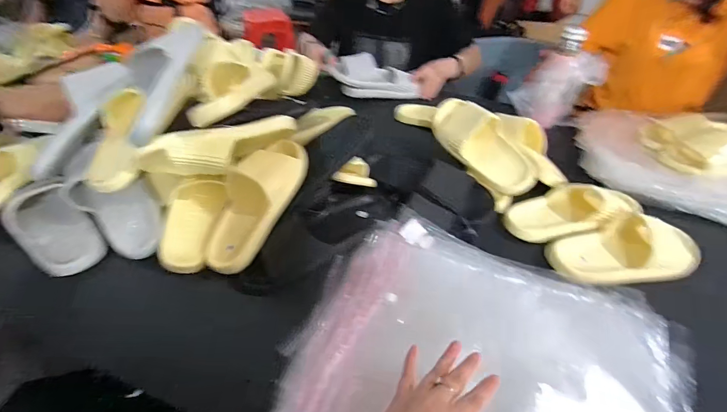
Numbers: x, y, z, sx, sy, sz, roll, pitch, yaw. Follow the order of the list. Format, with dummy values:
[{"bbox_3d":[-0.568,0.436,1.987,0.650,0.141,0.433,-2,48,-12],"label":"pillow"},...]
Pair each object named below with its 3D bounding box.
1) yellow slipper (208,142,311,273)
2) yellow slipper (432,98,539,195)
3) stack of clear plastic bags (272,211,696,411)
[{"bbox_3d":[-0.180,-0.008,0.582,0.099,0.057,0.241,22,77,21],"label":"yellow slipper"},{"bbox_3d":[0.239,-0.131,0.723,0.087,0.089,0.256,-28,67,-29],"label":"yellow slipper"},{"bbox_3d":[0.148,0.201,0.448,0.460,0.043,0.355,20,49,15],"label":"stack of clear plastic bags"}]

